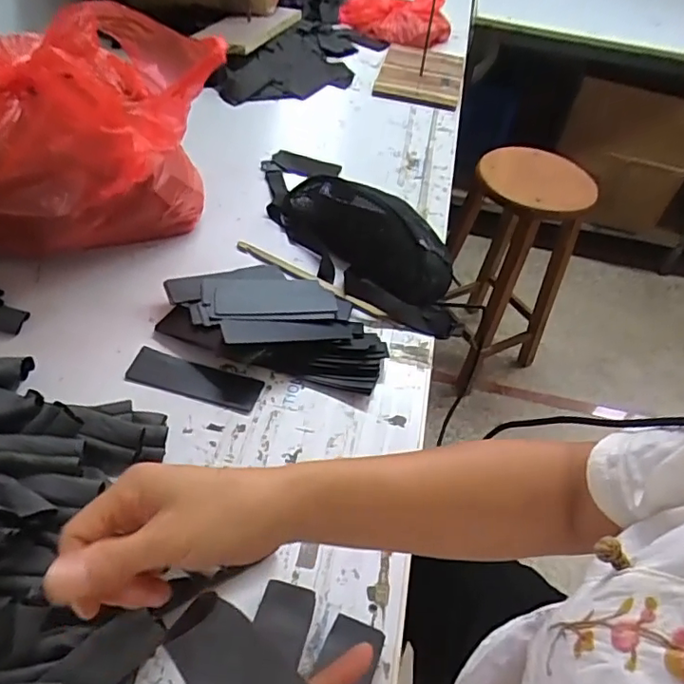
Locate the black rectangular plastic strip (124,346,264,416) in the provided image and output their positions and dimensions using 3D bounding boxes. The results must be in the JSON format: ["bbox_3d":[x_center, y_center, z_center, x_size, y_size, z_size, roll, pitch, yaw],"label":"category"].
[{"bbox_3d":[-0.168,0.044,0.639,0.149,0.010,0.051,13,47,7],"label":"black rectangular plastic strip"}]

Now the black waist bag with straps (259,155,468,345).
[{"bbox_3d":[0.022,-0.187,0.840,0.203,0.083,0.456,-33,57,-31],"label":"black waist bag with straps"}]

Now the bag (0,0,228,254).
[{"bbox_3d":[-0.348,-0.258,0.693,0.272,0.227,0.327,20,49,10],"label":"bag"}]

